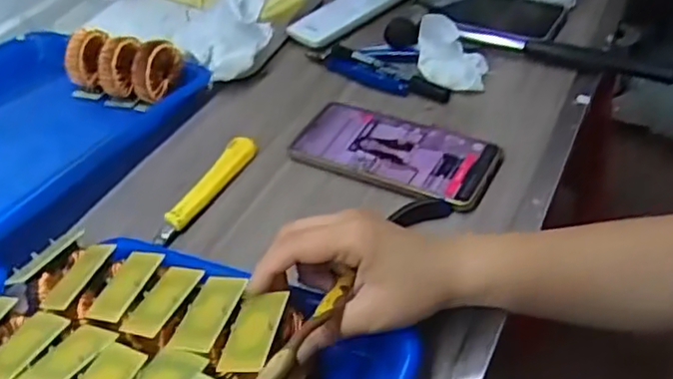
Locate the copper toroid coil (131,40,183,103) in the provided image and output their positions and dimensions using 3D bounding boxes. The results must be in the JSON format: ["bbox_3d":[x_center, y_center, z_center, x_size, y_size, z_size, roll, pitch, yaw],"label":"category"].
[{"bbox_3d":[-0.169,-0.110,0.613,0.032,0.057,0.058,3,43,9],"label":"copper toroid coil"}]

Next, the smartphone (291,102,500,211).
[{"bbox_3d":[0.046,-0.031,0.552,0.169,0.013,0.087,18,48,25],"label":"smartphone"}]

